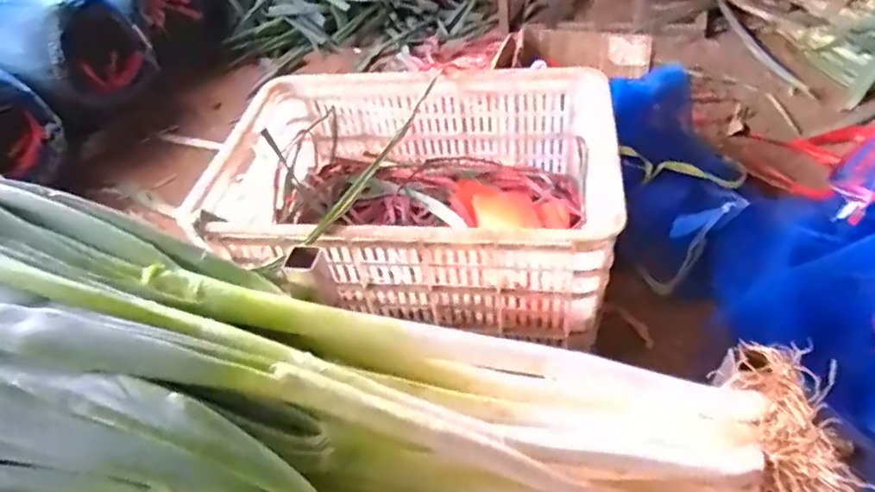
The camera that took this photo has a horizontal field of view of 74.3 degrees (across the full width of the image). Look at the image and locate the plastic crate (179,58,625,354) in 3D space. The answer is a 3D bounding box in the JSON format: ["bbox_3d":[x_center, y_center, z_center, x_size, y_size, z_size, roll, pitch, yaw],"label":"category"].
[{"bbox_3d":[-0.032,-0.070,0.833,0.530,0.212,0.366,0,46,6],"label":"plastic crate"}]

